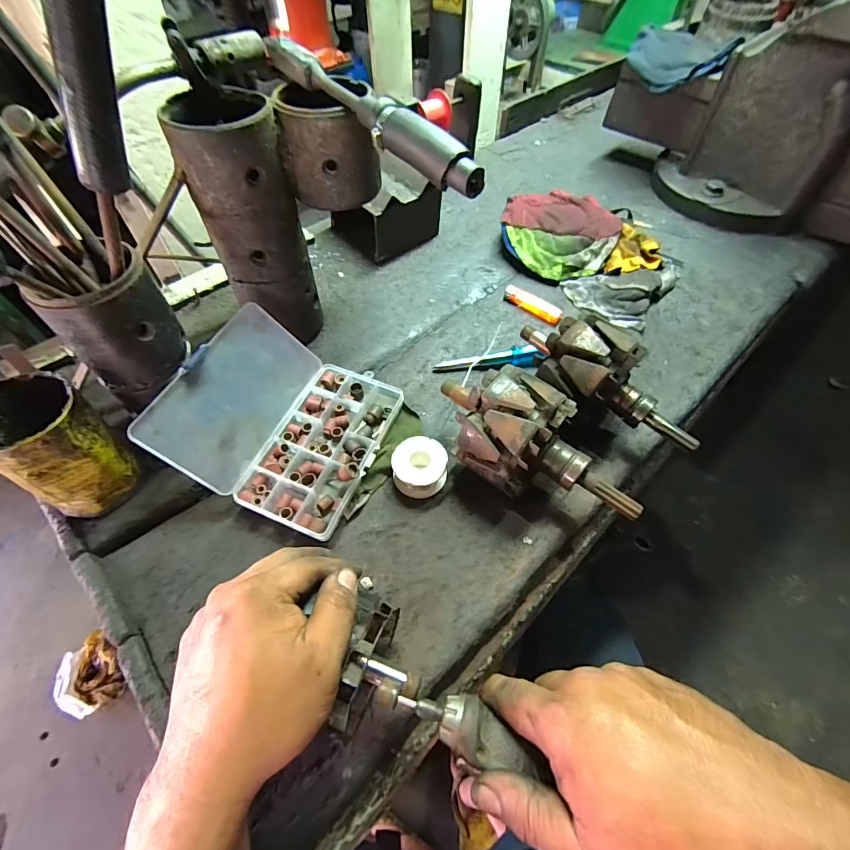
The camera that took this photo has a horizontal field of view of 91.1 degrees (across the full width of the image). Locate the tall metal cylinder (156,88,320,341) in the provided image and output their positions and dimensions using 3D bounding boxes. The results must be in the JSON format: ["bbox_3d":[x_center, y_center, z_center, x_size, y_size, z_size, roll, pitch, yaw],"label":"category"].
[{"bbox_3d":[-0.170,-0.191,0.436,0.086,0.233,0.096,-19,57,-12],"label":"tall metal cylinder"}]

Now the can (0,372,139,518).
[{"bbox_3d":[-0.308,0.020,0.353,0.079,0.109,0.076,0,55,0],"label":"can"}]

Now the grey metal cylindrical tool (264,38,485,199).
[{"bbox_3d":[-0.049,-0.246,0.325,0.024,0.034,0.254,-34,62,-21],"label":"grey metal cylindrical tool"}]

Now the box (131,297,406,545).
[{"bbox_3d":[-0.133,-0.007,0.403,0.173,0.086,0.176,19,57,13],"label":"box"}]

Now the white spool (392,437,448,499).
[{"bbox_3d":[-0.005,0.042,0.412,0.052,0.033,0.049,0,55,0],"label":"white spool"}]

